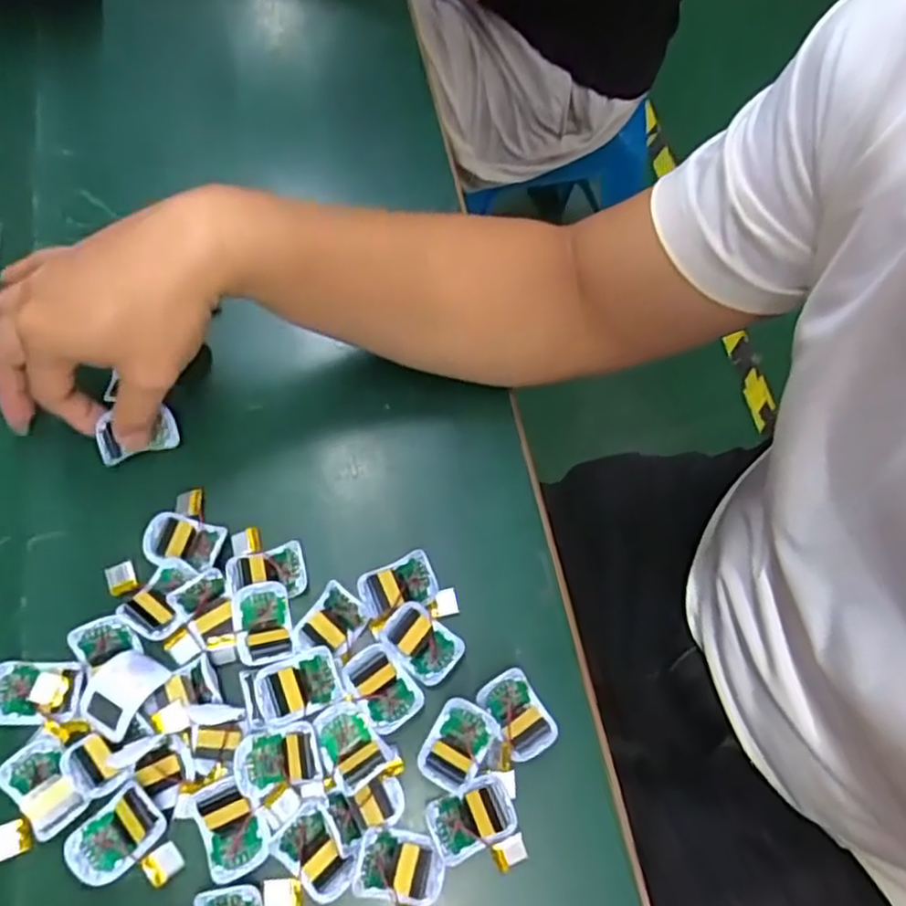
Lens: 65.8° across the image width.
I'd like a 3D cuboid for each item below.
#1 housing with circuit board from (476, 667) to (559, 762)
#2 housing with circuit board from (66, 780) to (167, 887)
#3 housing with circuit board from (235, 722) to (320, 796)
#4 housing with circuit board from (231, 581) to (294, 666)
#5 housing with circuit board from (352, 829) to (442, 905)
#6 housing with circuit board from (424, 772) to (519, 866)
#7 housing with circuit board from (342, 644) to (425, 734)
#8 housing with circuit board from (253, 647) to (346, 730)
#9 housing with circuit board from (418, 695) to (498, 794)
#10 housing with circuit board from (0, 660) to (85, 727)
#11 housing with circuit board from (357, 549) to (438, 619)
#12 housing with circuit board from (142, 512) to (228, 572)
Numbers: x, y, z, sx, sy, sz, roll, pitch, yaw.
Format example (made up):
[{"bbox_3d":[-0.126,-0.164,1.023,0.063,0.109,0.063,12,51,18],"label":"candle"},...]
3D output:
[{"bbox_3d":[0.034,0.137,0.368,0.028,0.012,0.042,-32,73,-14],"label":"housing with circuit board"},{"bbox_3d":[-0.163,0.185,0.338,0.042,0.011,0.030,-41,76,-17],"label":"housing with circuit board"},{"bbox_3d":[-0.088,0.153,0.351,0.041,0.009,0.029,-12,69,-7],"label":"housing with circuit board"},{"bbox_3d":[-0.102,0.091,0.374,0.029,0.013,0.040,-9,69,-6],"label":"housing with circuit board"},{"bbox_3d":[-0.026,0.200,0.337,0.040,0.014,0.029,10,68,1],"label":"housing with circuit board"},{"bbox_3d":[0.010,0.182,0.349,0.043,0.009,0.030,-23,71,-11],"label":"housing with circuit board"},{"bbox_3d":[-0.038,0.123,0.370,0.031,0.011,0.042,-33,73,-15],"label":"housing with circuit board"},{"bbox_3d":[-0.080,0.120,0.362,0.042,0.017,0.030,-19,70,-10],"label":"housing with circuit board"},{"bbox_3d":[0.003,0.150,0.361,0.032,0.011,0.042,29,70,9],"label":"housing with circuit board"},{"bbox_3d":[-0.211,0.120,0.354,0.044,0.012,0.031,-3,69,-4],"label":"housing with circuit board"},{"bbox_3d":[-0.031,0.074,0.389,0.042,0.014,0.029,-24,71,-12],"label":"housing with circuit board"},{"bbox_3d":[-0.149,0.048,0.391,0.043,0.007,0.028,10,68,1],"label":"housing with circuit board"}]

